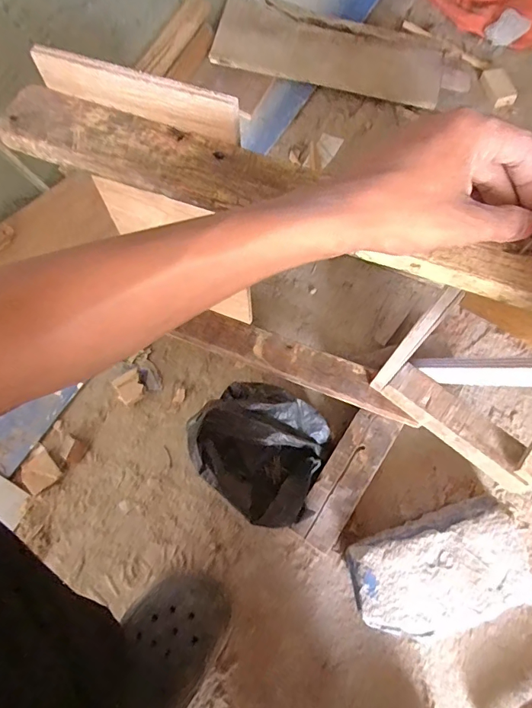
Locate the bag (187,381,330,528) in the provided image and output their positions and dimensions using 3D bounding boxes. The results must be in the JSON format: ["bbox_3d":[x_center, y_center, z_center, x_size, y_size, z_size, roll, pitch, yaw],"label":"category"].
[{"bbox_3d":[-0.004,0.120,0.562,0.166,0.112,0.152,33,74,10],"label":"bag"}]

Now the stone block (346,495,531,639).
[{"bbox_3d":[0.205,0.264,0.536,0.205,0.075,0.120,-16,72,-6],"label":"stone block"}]

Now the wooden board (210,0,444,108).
[{"bbox_3d":[0.116,-0.558,0.817,0.415,0.014,0.141,15,80,1],"label":"wooden board"}]

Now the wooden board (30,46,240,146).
[{"bbox_3d":[-0.092,-0.186,0.315,0.152,0.033,0.013,17,72,5],"label":"wooden board"}]

